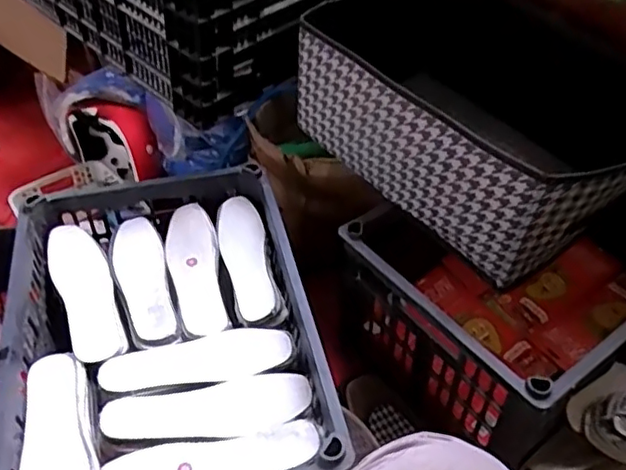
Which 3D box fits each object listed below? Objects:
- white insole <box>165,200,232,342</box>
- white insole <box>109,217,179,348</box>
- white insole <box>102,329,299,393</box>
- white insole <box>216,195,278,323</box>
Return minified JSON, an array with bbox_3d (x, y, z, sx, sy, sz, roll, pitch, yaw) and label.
[{"bbox_3d":[-0.161,0.044,0.829,0.068,0.022,0.224,-11,44,-11],"label":"white insole"},{"bbox_3d":[-0.229,0.057,0.814,0.067,0.011,0.222,-14,45,-15],"label":"white insole"},{"bbox_3d":[-0.138,0.147,0.723,0.220,0.014,0.070,-7,43,-8],"label":"white insole"},{"bbox_3d":[-0.090,0.030,0.830,0.067,0.022,0.216,-31,48,9],"label":"white insole"}]

